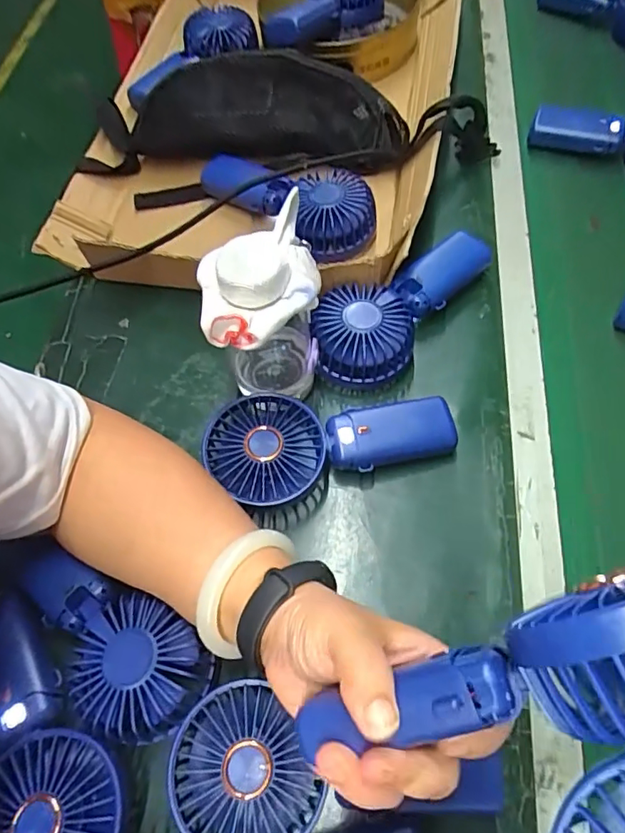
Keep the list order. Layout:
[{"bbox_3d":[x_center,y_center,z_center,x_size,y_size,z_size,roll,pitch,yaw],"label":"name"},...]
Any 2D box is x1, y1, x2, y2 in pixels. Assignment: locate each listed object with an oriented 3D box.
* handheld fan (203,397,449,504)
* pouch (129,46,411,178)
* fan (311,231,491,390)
[{"bbox_3d":[0.013,0.014,0.398,0.176,0.044,0.082,-16,64,-7],"label":"handheld fan"},{"bbox_3d":[-0.047,-0.297,0.531,0.278,0.089,0.077,6,63,5],"label":"pouch"},{"bbox_3d":[0.077,-0.098,0.455,0.073,0.046,0.181,39,70,19],"label":"fan"}]

